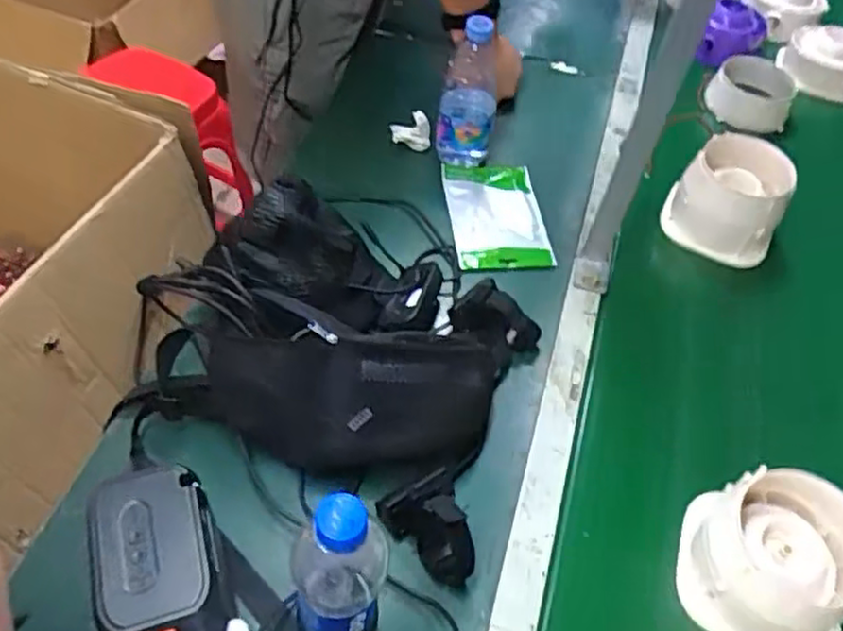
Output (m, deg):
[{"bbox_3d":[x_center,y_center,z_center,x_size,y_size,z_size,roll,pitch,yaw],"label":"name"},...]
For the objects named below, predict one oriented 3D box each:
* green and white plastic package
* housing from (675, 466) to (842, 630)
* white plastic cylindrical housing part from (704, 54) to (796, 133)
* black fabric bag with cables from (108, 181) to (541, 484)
[{"bbox_3d":[0.095,-0.133,0.893,0.120,0.014,0.180,-2,52,-8],"label":"green and white plastic package"},{"bbox_3d":[0.313,0.212,0.619,0.144,0.100,0.136,25,54,13],"label":"housing"},{"bbox_3d":[0.510,-0.343,1.083,0.120,0.062,0.131,3,52,-4],"label":"white plastic cylindrical housing part"},{"bbox_3d":[-0.082,0.010,0.692,0.386,0.135,0.253,13,52,4],"label":"black fabric bag with cables"}]

